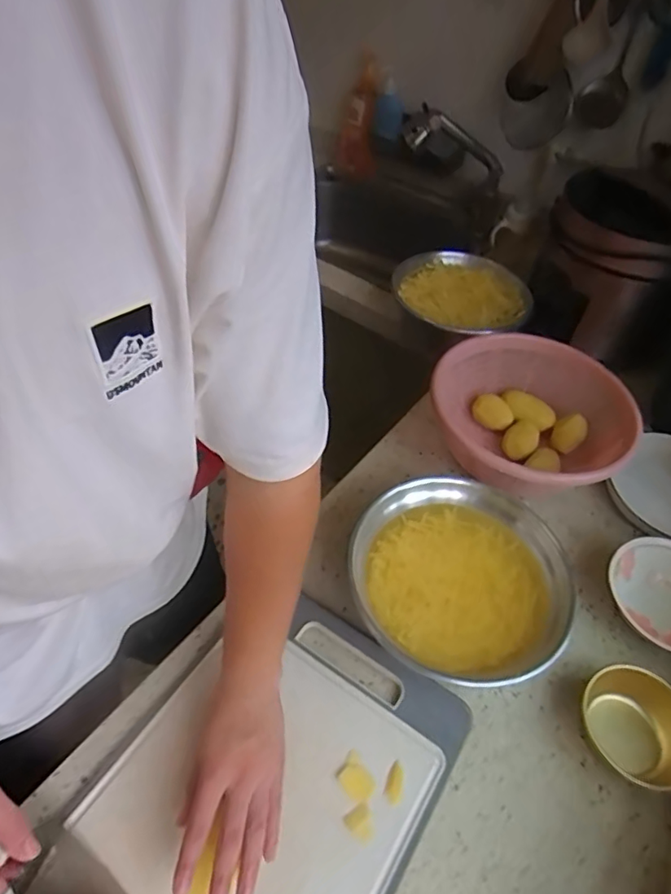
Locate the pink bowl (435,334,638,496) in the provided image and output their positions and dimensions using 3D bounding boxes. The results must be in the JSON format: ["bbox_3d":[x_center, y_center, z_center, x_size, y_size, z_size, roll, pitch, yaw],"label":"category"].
[{"bbox_3d":[0.266,-0.047,0.821,0.269,0.114,0.265,1,49,-2],"label":"pink bowl"}]

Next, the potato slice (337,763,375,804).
[{"bbox_3d":[0.021,0.332,0.541,0.028,0.004,0.035,-31,59,-27],"label":"potato slice"}]

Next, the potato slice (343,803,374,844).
[{"bbox_3d":[0.024,0.359,0.519,0.024,0.004,0.029,-25,56,-23],"label":"potato slice"}]

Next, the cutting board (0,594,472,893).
[{"bbox_3d":[-0.080,0.352,0.508,0.277,0.026,0.425,31,54,20],"label":"cutting board"}]

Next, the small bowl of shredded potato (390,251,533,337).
[{"bbox_3d":[0.227,-0.282,0.992,0.220,0.045,0.229,3,50,-3],"label":"small bowl of shredded potato"}]

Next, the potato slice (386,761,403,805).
[{"bbox_3d":[0.060,0.335,0.545,0.016,0.004,0.036,11,50,4],"label":"potato slice"}]

